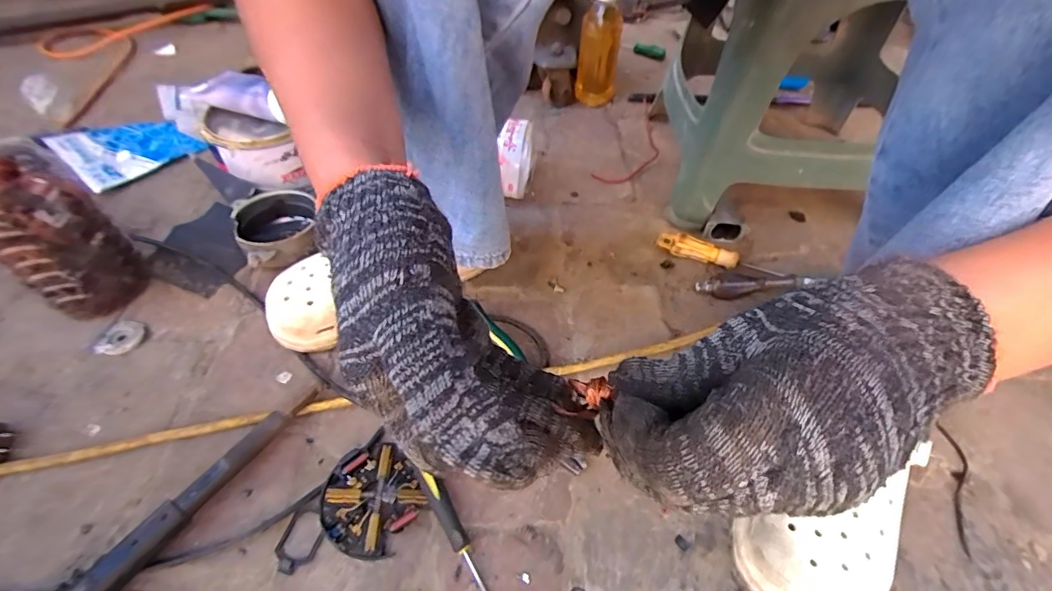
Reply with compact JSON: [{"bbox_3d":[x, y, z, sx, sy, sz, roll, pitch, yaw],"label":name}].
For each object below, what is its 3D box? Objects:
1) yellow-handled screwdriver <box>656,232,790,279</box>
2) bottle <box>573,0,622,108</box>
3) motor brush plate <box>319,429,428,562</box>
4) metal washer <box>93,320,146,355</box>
[{"bbox_3d":[0.234,-0.046,0.571,0.149,0.021,0.020,22,53,17],"label":"yellow-handled screwdriver"},{"bbox_3d":[0.120,-0.410,0.779,0.065,0.177,0.058,9,51,7],"label":"bottle"},{"bbox_3d":[-0.125,0.164,0.385,0.078,0.021,0.081,0,50,0],"label":"motor brush plate"},{"bbox_3d":[-0.420,0.043,0.489,0.036,0.006,0.042,11,51,2],"label":"metal washer"}]

